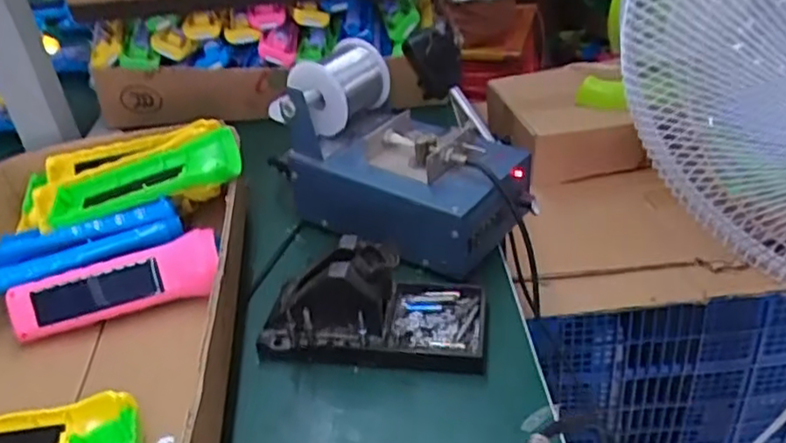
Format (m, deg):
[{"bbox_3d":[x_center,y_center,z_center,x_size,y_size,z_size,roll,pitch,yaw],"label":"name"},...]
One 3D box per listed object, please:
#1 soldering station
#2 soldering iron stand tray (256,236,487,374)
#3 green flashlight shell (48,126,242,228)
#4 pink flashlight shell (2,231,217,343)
[{"bbox_3d":[0.009,-0.059,0.577,0.198,0.125,0.117,22,42,32],"label":"soldering station"},{"bbox_3d":[-0.013,0.052,0.480,0.157,0.067,0.075,1,35,7],"label":"soldering iron stand tray"},{"bbox_3d":[-0.201,-0.029,0.534,0.159,0.028,0.050,-15,34,6],"label":"green flashlight shell"},{"bbox_3d":[-0.204,0.048,0.508,0.152,0.045,0.028,-17,-6,-7],"label":"pink flashlight shell"}]

